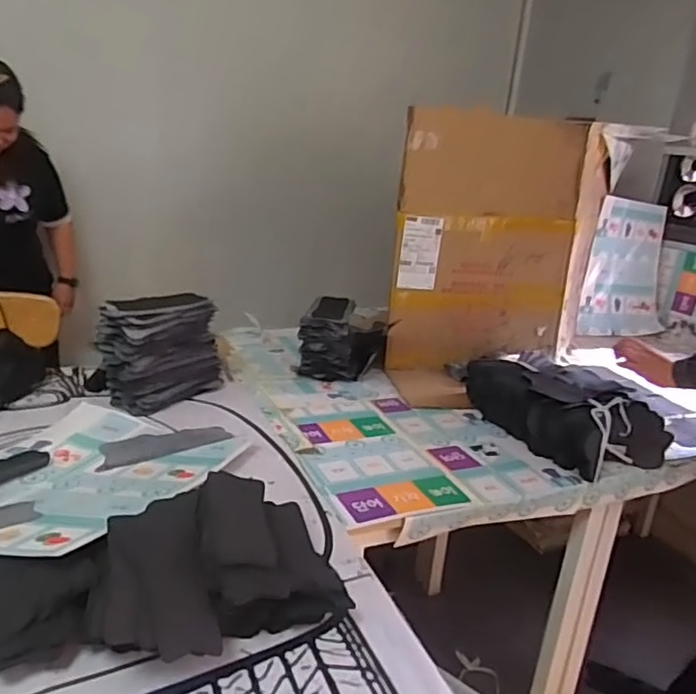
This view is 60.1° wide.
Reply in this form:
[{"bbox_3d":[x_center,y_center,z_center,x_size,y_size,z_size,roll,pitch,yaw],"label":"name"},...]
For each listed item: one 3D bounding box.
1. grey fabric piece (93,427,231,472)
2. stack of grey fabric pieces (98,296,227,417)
[{"bbox_3d":[-0.329,0.173,1.076,0.236,0.007,0.097,-8,20,-37],"label":"grey fabric piece"},{"bbox_3d":[-0.380,0.007,1.245,0.104,0.207,0.257,14,20,25],"label":"stack of grey fabric pieces"}]

